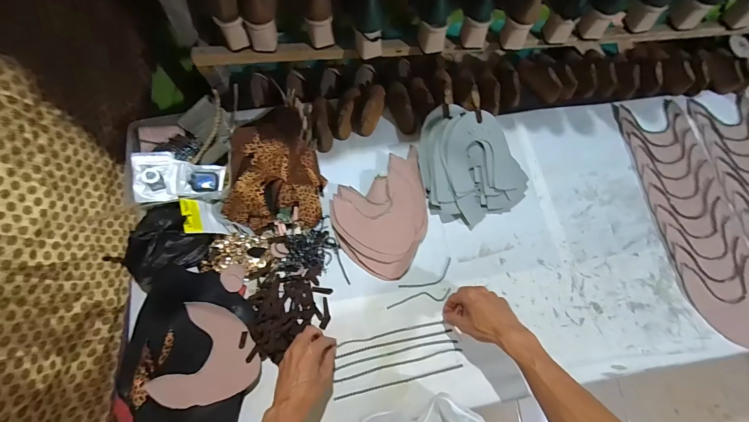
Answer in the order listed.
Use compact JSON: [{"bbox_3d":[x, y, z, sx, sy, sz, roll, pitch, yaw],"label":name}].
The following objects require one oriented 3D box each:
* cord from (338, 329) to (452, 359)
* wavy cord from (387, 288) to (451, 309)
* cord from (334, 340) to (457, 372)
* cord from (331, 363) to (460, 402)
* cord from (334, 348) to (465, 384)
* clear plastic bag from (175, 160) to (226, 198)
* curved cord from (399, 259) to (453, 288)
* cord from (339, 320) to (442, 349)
[{"bbox_3d":[0.038,0.243,0.630,0.213,0.016,0.008,-11,70,-4],"label":"cord"},{"bbox_3d":[0.086,0.169,0.658,0.126,0.005,0.023,-7,70,-3],"label":"wavy cord"},{"bbox_3d":[0.043,0.258,0.621,0.221,0.009,0.010,-11,70,-4],"label":"cord"},{"bbox_3d":[0.045,0.302,0.603,0.231,0.007,0.006,-12,70,-5],"label":"cord"},{"bbox_3d":[0.046,0.278,0.618,0.234,0.009,0.008,-12,70,-5],"label":"cord"},{"bbox_3d":[-0.348,-0.062,0.684,0.086,0.018,0.072,1,83,-21],"label":"clear plastic bag"},{"bbox_3d":[0.110,0.136,0.685,0.121,0.005,0.033,-27,72,-10],"label":"curved cord"},{"bbox_3d":[0.032,0.229,0.638,0.195,0.009,0.007,-10,70,-9],"label":"cord"}]

